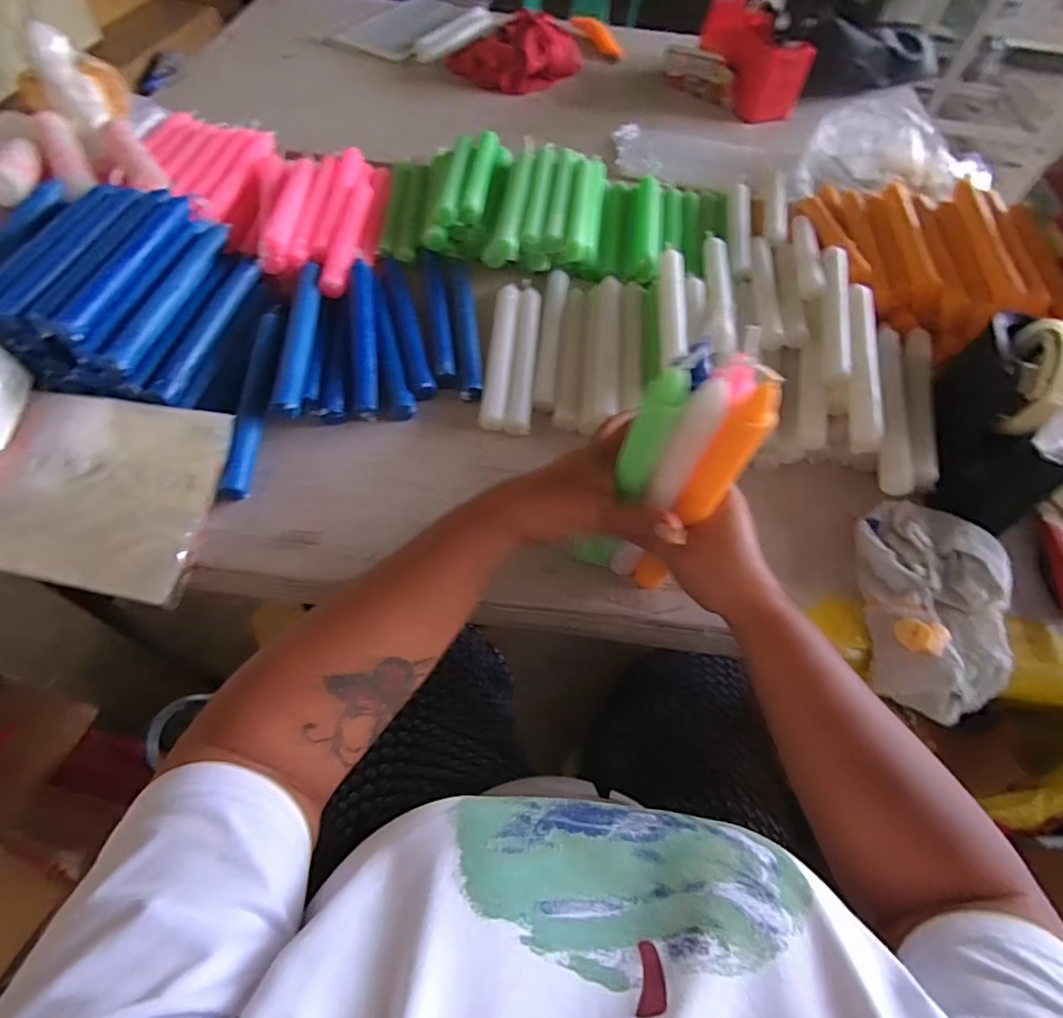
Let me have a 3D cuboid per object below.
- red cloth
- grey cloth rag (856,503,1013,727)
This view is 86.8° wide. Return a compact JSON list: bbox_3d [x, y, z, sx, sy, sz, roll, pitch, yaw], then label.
[{"bbox_3d":[-0.023,-0.739,0.907,0.194,0.061,0.125,-30,64,-20],"label":"red cloth"},{"bbox_3d":[0.313,0.074,0.445,0.108,0.066,0.147,8,58,2],"label":"grey cloth rag"}]

